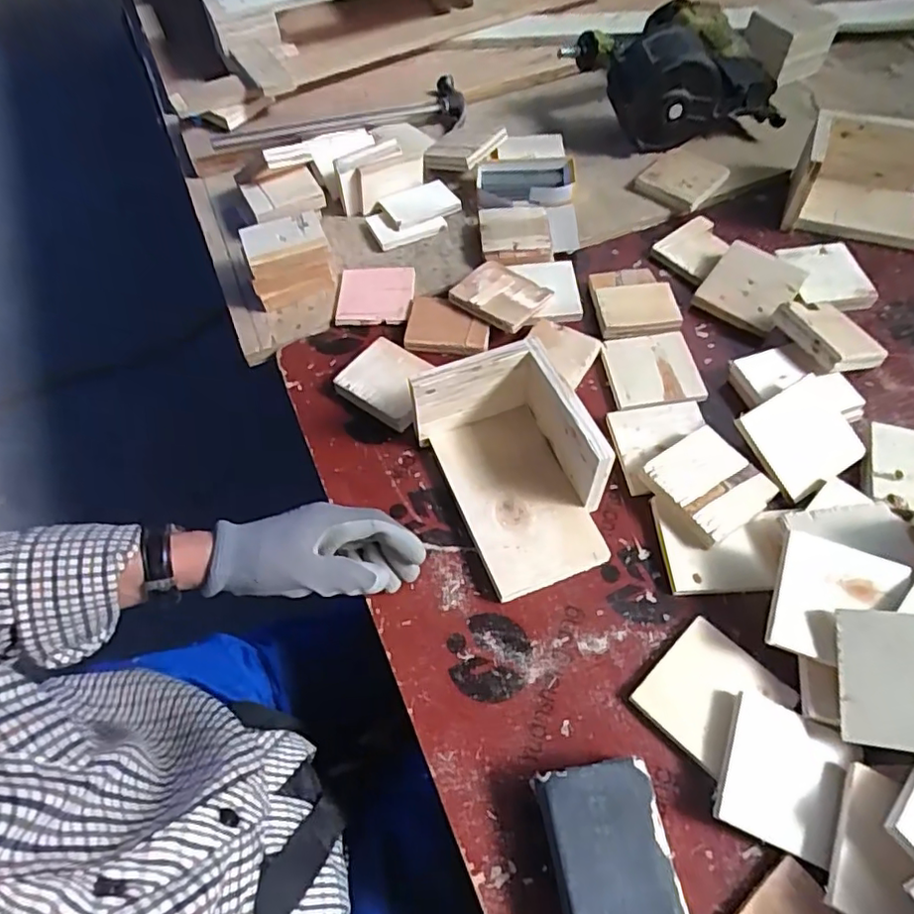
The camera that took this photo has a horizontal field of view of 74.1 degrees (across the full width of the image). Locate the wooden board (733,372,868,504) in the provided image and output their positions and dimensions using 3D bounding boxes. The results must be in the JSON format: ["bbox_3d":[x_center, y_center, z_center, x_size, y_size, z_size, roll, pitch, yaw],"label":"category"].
[{"bbox_3d":[0.321,-0.019,0.563,0.101,0.007,0.089,-27,81,-14],"label":"wooden board"}]

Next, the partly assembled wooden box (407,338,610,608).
[{"bbox_3d":[0.056,0.007,0.533,0.127,0.094,0.192,-23,60,-11],"label":"partly assembled wooden box"}]

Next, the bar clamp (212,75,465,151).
[{"bbox_3d":[-0.150,-0.446,0.817,0.356,0.046,0.083,-14,63,-6],"label":"bar clamp"}]

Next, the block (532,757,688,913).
[{"bbox_3d":[0.104,0.278,0.396,0.076,0.038,0.134,-10,58,-2],"label":"block"}]

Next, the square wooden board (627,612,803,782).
[{"bbox_3d":[0.195,0.183,0.464,0.091,0.011,0.084,-40,63,-19],"label":"square wooden board"}]

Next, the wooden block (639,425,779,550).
[{"bbox_3d":[0.224,0.026,0.542,0.085,0.021,0.090,-29,60,-13],"label":"wooden block"}]

